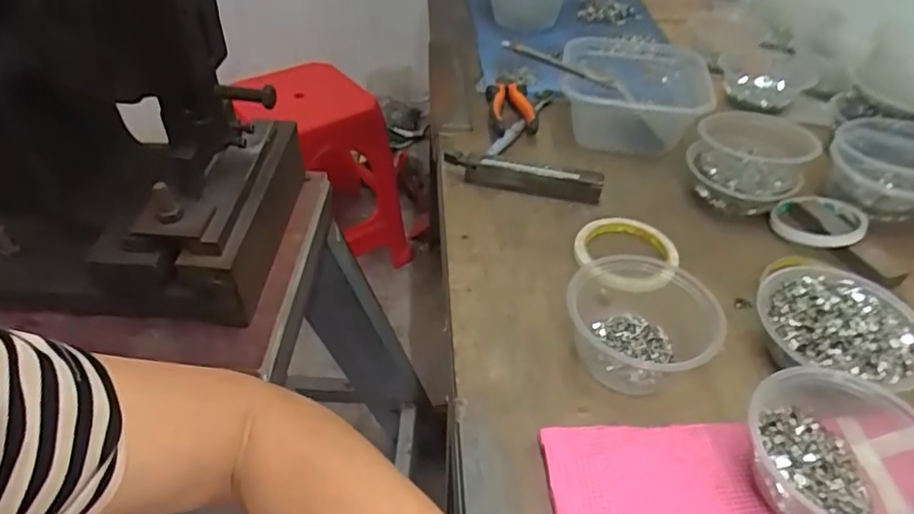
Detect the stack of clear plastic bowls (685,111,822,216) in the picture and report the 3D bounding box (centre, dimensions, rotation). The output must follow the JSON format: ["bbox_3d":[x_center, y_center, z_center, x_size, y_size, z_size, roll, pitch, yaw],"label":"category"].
[{"bbox_3d":[0.305,-0.098,0.626,0.096,0.074,0.091,-3,43,-3],"label":"stack of clear plastic bowls"}]

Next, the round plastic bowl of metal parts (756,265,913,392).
[{"bbox_3d":[0.302,0.060,0.469,0.122,0.053,0.112,22,46,19],"label":"round plastic bowl of metal parts"}]

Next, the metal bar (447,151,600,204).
[{"bbox_3d":[0.073,-0.084,0.642,0.166,0.041,0.015,9,43,10],"label":"metal bar"}]

